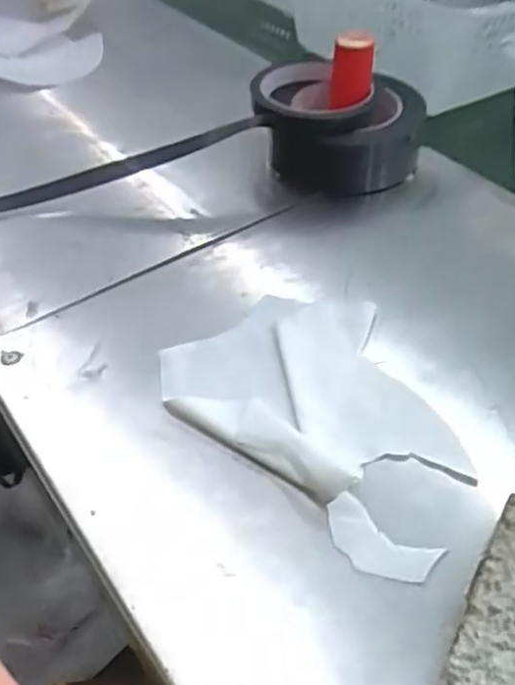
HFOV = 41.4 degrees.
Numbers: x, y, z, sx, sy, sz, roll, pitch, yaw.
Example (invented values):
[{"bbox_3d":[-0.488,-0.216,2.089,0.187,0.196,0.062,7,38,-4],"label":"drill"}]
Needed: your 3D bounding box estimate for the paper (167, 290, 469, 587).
[{"bbox_3d":[0.043,0.033,0.383,0.181,0.017,0.130,33,53,29],"label":"paper"}]

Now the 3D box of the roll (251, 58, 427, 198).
[{"bbox_3d":[0.064,-0.177,0.562,0.125,0.069,0.125,0,45,0],"label":"roll"}]

